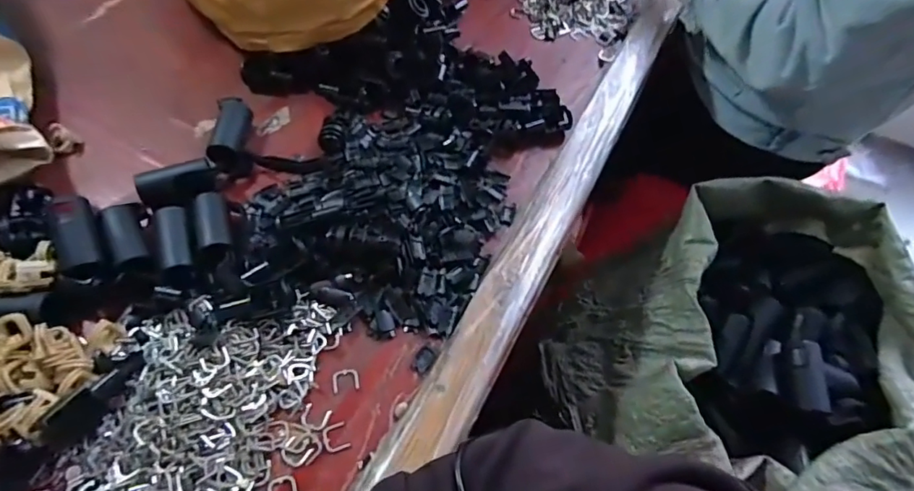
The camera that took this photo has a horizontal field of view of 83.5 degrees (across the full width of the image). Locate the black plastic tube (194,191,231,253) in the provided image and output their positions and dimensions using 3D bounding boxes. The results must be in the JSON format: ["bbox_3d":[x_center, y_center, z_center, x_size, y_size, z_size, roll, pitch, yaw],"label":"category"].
[{"bbox_3d":[-0.205,-0.018,0.429,0.024,0.019,0.066,-16,60,-15],"label":"black plastic tube"}]

